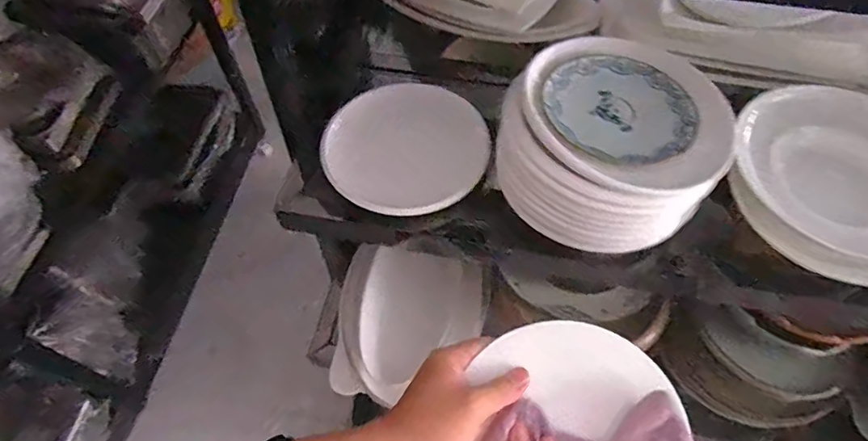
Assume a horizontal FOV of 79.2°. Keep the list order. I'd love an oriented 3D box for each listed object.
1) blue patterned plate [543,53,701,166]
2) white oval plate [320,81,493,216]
[{"bbox_3d":[0.212,-0.134,0.599,0.163,0.016,0.163,0,59,1],"label":"blue patterned plate"},{"bbox_3d":[-0.037,-0.093,0.686,0.213,0.023,0.167,3,84,6],"label":"white oval plate"}]

